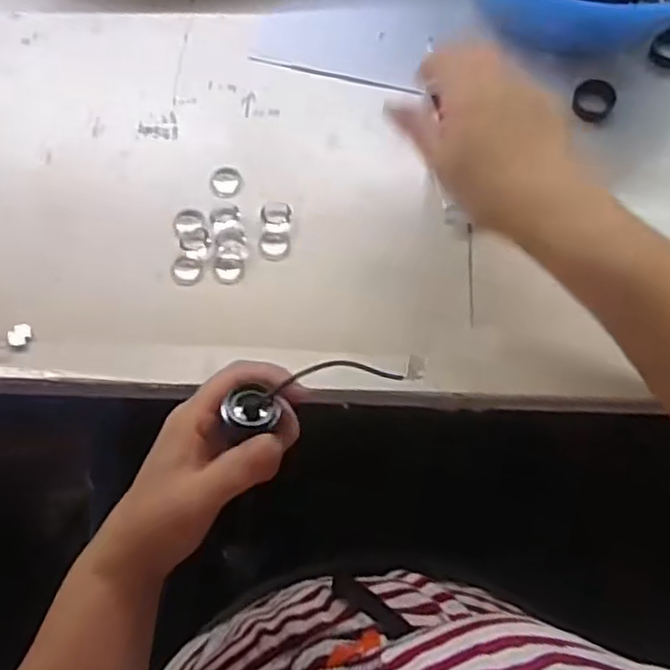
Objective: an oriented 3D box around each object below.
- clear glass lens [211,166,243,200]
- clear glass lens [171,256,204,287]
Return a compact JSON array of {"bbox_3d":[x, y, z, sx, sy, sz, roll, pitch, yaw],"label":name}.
[{"bbox_3d":[-0.077,-0.107,0.497,0.022,0.004,0.023,10,71,6],"label":"clear glass lens"},{"bbox_3d":[-0.099,-0.043,0.474,0.021,0.005,0.019,19,72,9],"label":"clear glass lens"}]

